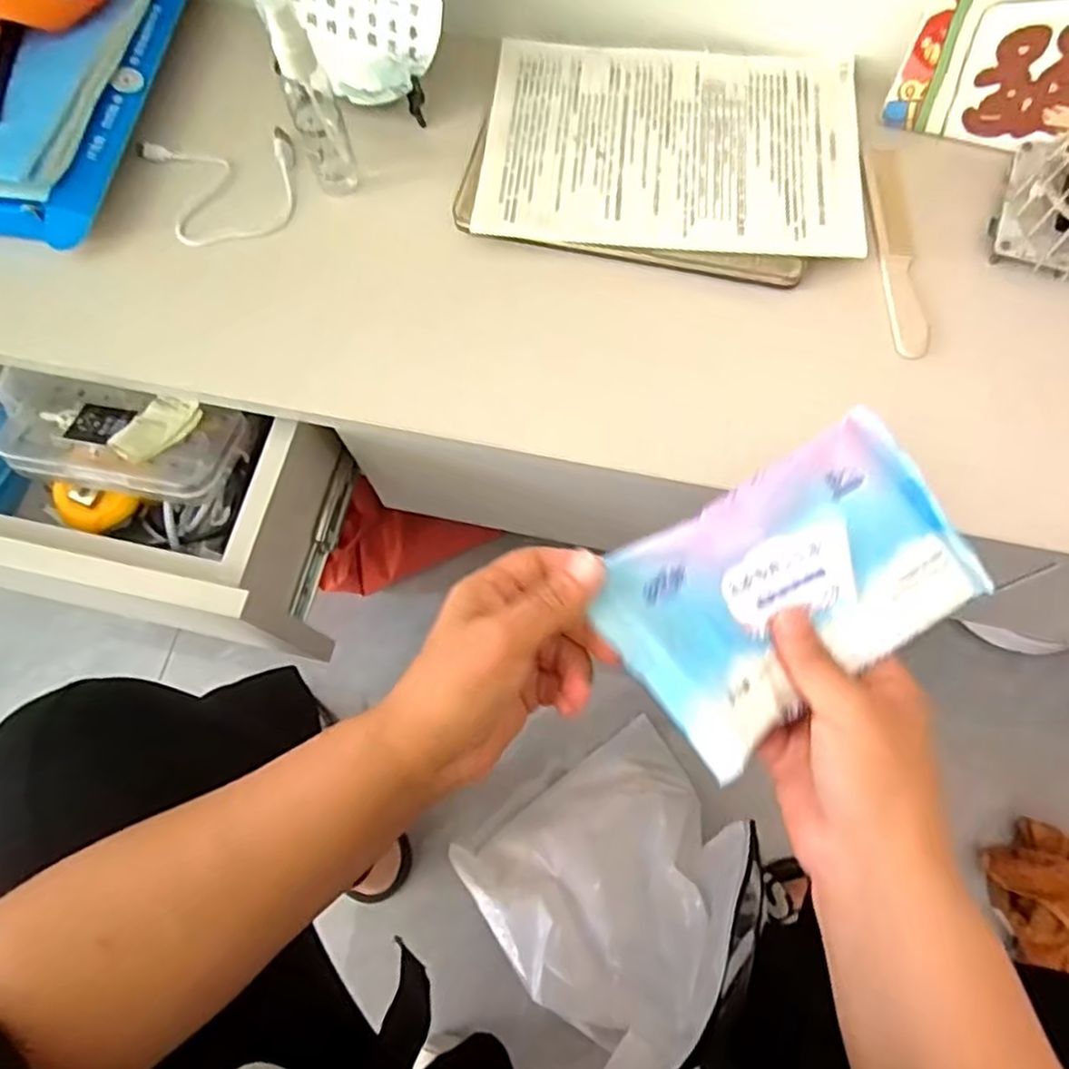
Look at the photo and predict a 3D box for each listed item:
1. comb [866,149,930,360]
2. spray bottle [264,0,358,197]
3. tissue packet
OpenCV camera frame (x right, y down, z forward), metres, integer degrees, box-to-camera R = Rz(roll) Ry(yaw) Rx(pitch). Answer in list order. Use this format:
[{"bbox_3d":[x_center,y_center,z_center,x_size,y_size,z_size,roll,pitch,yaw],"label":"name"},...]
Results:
[{"bbox_3d":[0.245,-0.192,0.478,0.027,0.010,0.166,4,71,-2],"label":"comb"},{"bbox_3d":[-0.145,-0.284,0.452,0.029,0.116,0.030,-19,71,-4],"label":"spray bottle"},{"bbox_3d":[0.123,0.021,0.333,0.177,0.025,0.103,-32,73,-8],"label":"tissue packet"}]

